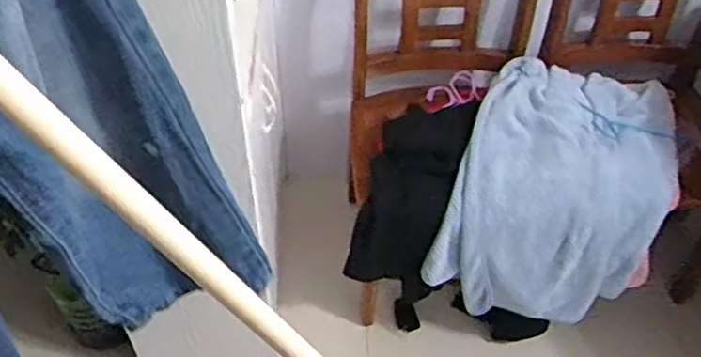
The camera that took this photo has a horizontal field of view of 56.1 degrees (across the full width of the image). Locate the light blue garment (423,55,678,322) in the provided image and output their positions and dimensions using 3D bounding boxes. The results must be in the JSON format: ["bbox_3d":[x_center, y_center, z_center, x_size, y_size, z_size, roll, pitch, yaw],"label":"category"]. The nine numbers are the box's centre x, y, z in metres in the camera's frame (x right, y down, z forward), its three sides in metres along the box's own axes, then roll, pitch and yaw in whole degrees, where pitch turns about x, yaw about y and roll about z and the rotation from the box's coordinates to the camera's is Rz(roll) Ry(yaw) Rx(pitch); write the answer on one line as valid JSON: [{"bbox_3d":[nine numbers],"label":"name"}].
[{"bbox_3d":[0.443,0.030,1.424,0.420,0.360,0.480,16,49,14],"label":"light blue garment"}]

